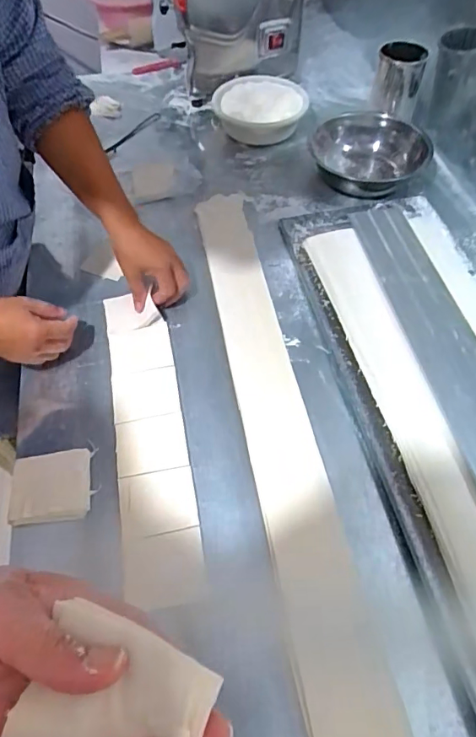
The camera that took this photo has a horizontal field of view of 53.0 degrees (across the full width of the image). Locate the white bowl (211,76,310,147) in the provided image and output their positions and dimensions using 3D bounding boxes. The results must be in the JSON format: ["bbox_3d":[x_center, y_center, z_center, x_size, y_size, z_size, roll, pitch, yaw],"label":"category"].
[{"bbox_3d":[0.045,-0.539,1.002,0.184,0.066,0.184,-1,56,1],"label":"white bowl"}]

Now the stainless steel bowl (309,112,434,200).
[{"bbox_3d":[0.243,-0.398,0.898,0.217,0.056,0.199,10,57,8],"label":"stainless steel bowl"}]

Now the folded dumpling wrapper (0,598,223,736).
[{"bbox_3d":[-0.059,0.159,0.221,0.092,0.008,0.068,8,71,22],"label":"folded dumpling wrapper"}]

